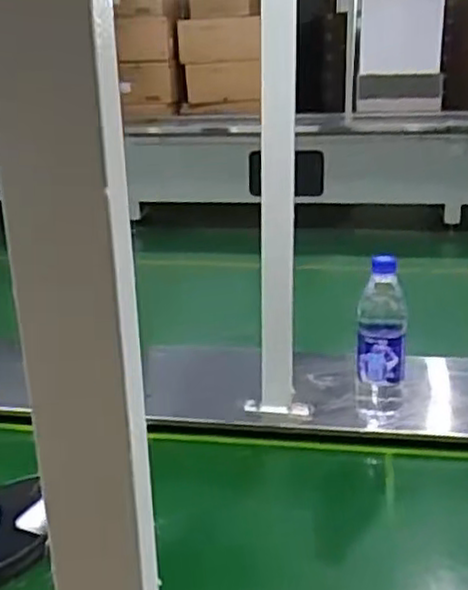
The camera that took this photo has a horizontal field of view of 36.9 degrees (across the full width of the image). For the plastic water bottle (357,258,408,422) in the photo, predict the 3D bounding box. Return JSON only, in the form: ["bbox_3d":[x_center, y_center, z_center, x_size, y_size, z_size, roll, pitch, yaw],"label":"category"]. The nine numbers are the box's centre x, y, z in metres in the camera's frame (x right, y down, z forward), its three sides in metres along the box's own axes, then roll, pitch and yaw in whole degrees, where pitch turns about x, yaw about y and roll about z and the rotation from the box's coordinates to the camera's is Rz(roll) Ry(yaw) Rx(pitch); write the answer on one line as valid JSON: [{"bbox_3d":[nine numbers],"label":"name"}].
[{"bbox_3d":[0.193,0.070,0.917,0.062,0.236,0.054,3,19,11],"label":"plastic water bottle"}]

